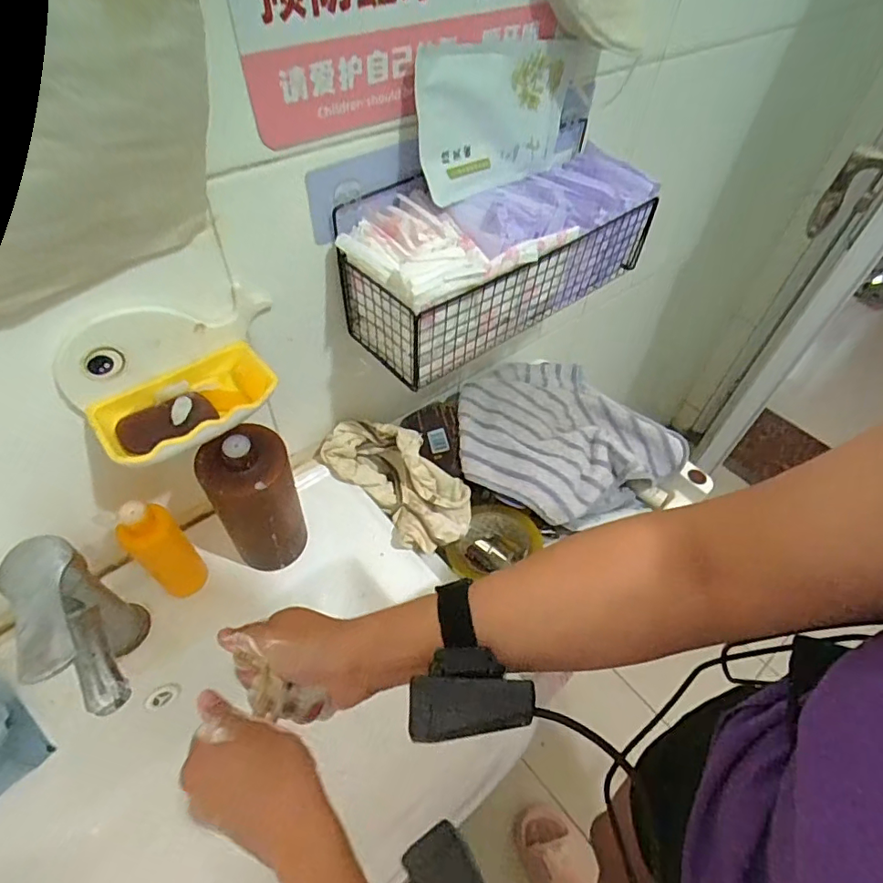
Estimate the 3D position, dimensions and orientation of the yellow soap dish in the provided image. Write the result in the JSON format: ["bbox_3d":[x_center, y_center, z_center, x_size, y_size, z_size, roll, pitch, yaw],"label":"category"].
[{"bbox_3d":[-0.176,-0.050,0.367,0.149,0.068,0.079,-32,59,-26],"label":"yellow soap dish"}]

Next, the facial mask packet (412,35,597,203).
[{"bbox_3d":[0.066,-0.279,0.449,0.024,0.106,0.231,38,53,27],"label":"facial mask packet"}]

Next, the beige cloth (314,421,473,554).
[{"bbox_3d":[-0.042,0.041,0.563,0.104,0.062,0.187,-35,61,-27],"label":"beige cloth"}]

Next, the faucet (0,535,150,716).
[{"bbox_3d":[-0.250,0.142,0.379,0.046,0.143,0.106,-27,57,-23],"label":"faucet"}]

